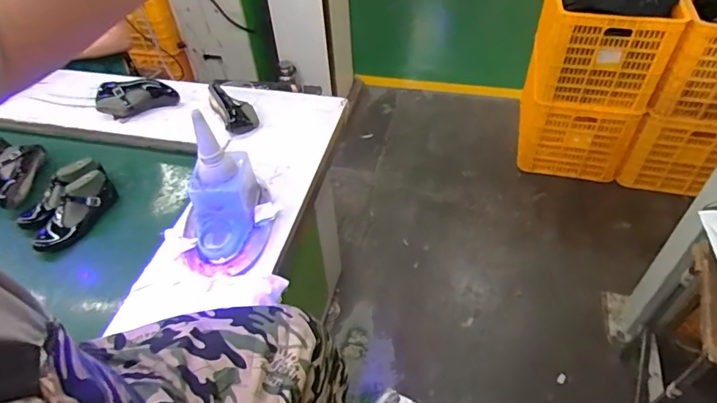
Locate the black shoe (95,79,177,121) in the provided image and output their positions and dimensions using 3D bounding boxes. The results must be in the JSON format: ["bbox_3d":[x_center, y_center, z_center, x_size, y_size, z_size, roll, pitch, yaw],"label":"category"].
[{"bbox_3d":[-0.600,-0.278,1.295,0.207,0.092,0.075,-17,49,-13],"label":"black shoe"}]

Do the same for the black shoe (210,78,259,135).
[{"bbox_3d":[-0.332,-0.246,1.241,0.087,0.064,0.185,-27,52,-20],"label":"black shoe"}]

